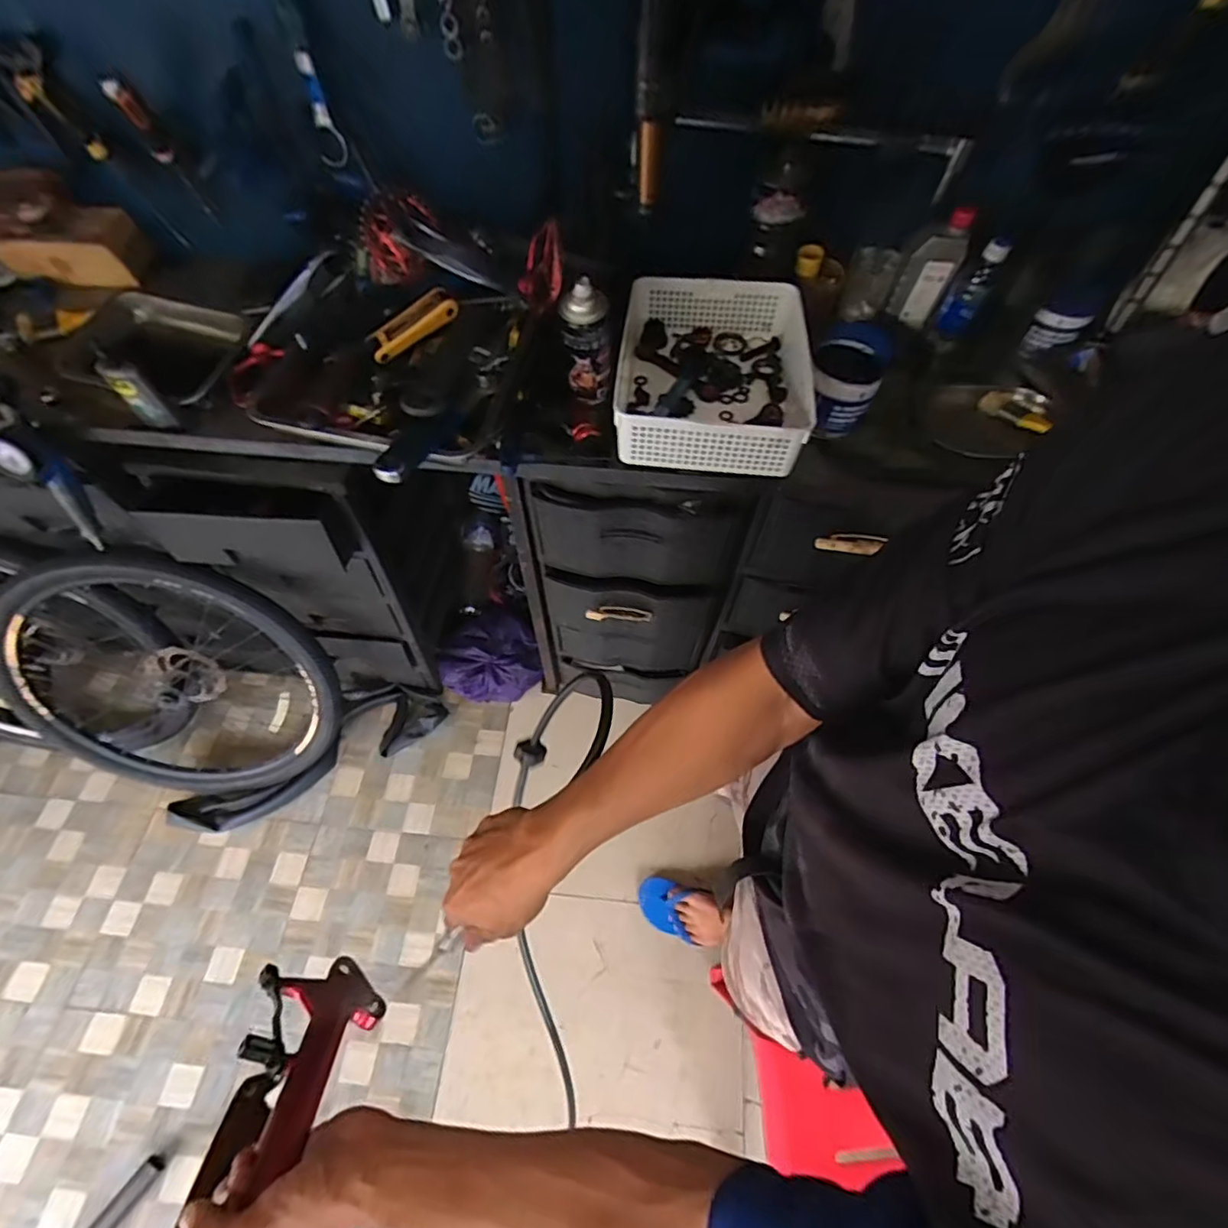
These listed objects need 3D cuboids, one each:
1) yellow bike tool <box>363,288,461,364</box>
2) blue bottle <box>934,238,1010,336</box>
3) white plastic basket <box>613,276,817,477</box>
[{"bbox_3d":[-0.269,-0.387,0.775,0.127,0.027,0.038,-38,66,-6],"label":"yellow bike tool"},{"bbox_3d":[0.524,-0.477,0.854,0.046,0.134,0.040,19,61,9],"label":"blue bottle"},{"bbox_3d":[0.139,-0.337,0.812,0.256,0.082,0.324,6,60,2],"label":"white plastic basket"}]

